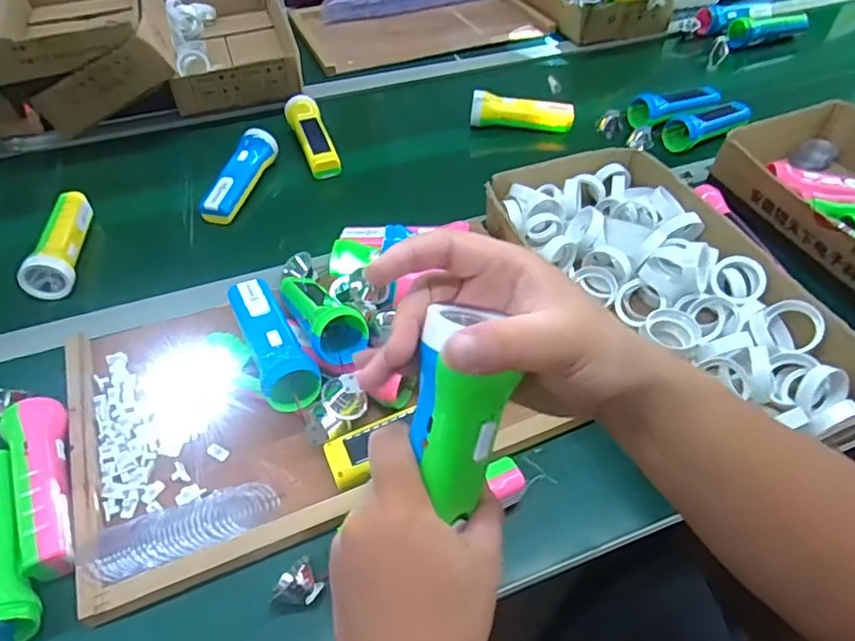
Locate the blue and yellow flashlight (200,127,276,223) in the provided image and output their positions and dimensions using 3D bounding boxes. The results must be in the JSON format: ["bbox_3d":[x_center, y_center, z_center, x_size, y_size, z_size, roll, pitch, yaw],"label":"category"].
[{"bbox_3d":[-0.259,-0.203,0.813,0.048,0.047,0.170,12,49,12],"label":"blue and yellow flashlight"}]

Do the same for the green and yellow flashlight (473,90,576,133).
[{"bbox_3d":[0.150,-0.327,0.914,0.155,0.054,0.046,11,48,10],"label":"green and yellow flashlight"}]

